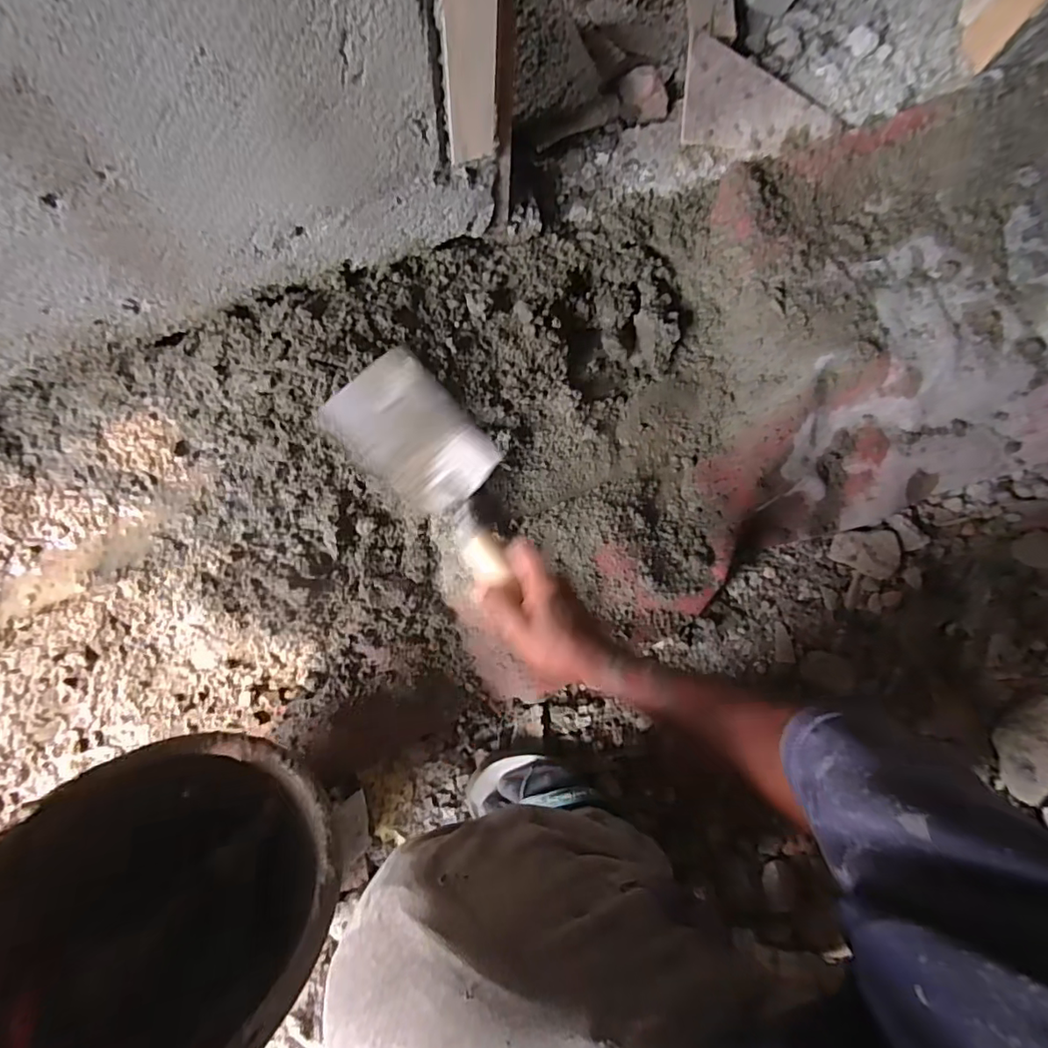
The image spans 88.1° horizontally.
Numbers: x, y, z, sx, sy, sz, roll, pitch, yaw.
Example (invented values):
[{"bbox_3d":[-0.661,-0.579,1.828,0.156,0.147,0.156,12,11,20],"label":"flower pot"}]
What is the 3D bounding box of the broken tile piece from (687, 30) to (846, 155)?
[{"bbox_3d":[0.341,-0.596,0.775,0.228,0.009,0.125,6,104,-8],"label":"broken tile piece"}]

